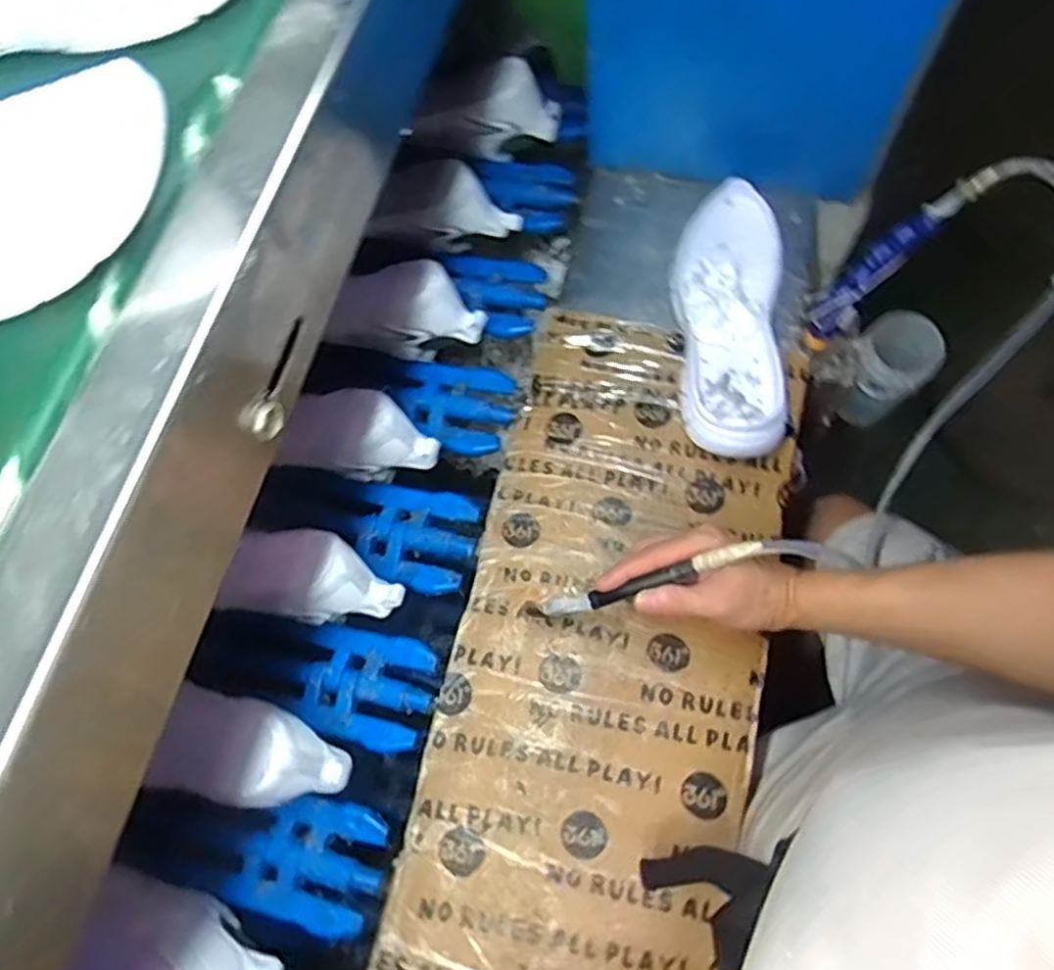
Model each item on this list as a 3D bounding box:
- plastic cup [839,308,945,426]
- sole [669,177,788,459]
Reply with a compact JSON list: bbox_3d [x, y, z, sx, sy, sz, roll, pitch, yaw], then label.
[{"bbox_3d":[0.376,-0.120,0.752,0.069,0.132,0.068,-1,67,3],"label":"plastic cup"},{"bbox_3d":[0.188,-0.161,0.666,0.098,0.052,0.289,5,67,5],"label":"sole"}]

